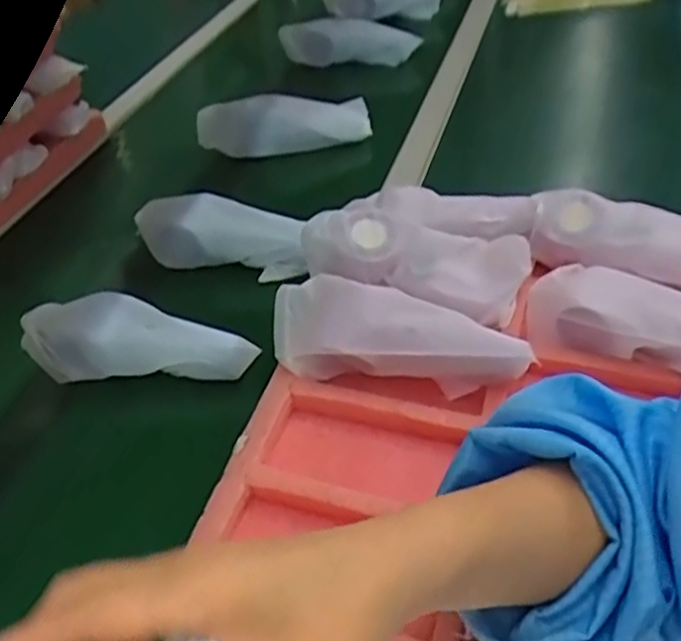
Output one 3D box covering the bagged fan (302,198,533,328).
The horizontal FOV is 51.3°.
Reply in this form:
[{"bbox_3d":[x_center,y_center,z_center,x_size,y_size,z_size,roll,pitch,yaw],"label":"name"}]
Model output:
[{"bbox_3d":[0.062,-0.052,0.594,0.184,0.060,0.060,12,44,20],"label":"bagged fan"}]

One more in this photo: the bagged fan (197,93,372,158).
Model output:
[{"bbox_3d":[-0.071,-0.249,0.893,0.209,0.073,0.045,-10,41,-4],"label":"bagged fan"}]

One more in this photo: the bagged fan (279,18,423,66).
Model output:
[{"bbox_3d":[0.013,-0.425,1.080,0.205,0.075,0.033,-2,41,5],"label":"bagged fan"}]

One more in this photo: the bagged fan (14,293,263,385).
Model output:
[{"bbox_3d":[-0.166,0.012,0.604,0.194,0.044,0.064,0,42,8],"label":"bagged fan"}]

